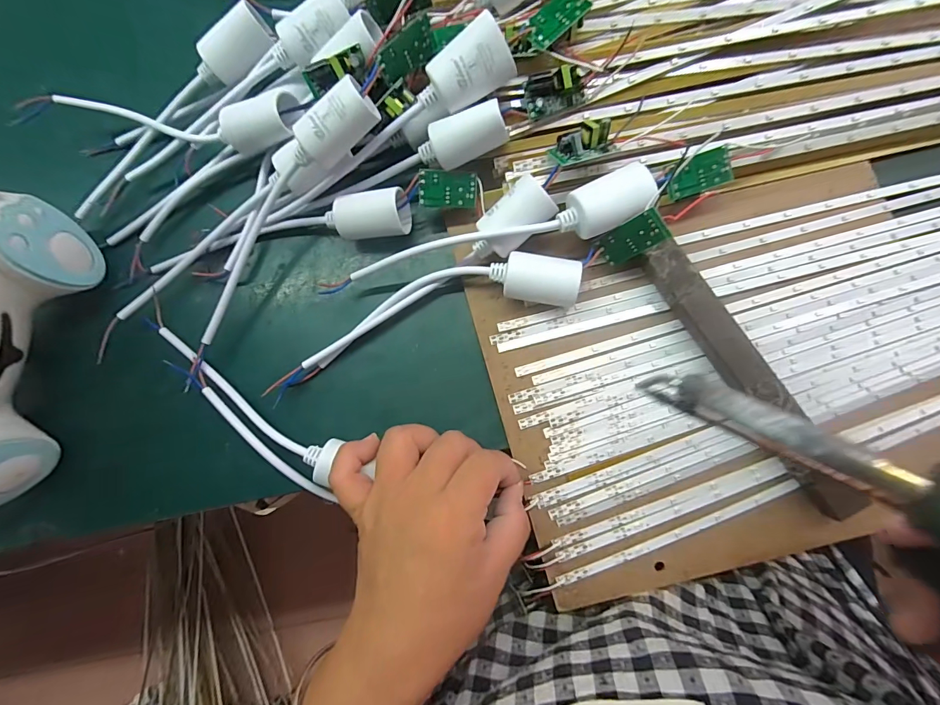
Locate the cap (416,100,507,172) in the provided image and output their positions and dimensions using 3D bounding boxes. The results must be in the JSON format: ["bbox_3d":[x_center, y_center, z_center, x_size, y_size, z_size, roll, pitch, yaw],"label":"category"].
[{"bbox_3d":[-0.005,-0.125,0.238,0.051,0.018,0.025,-19,122,12],"label":"cap"}]

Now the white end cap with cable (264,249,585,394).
[{"bbox_3d":[-0.030,-0.026,0.255,0.193,0.027,0.044,-14,84,4],"label":"white end cap with cable"}]

